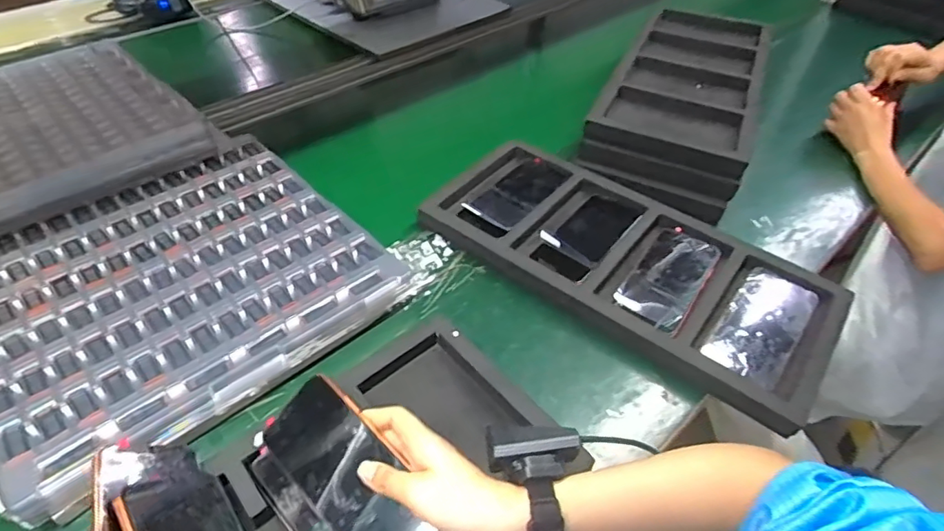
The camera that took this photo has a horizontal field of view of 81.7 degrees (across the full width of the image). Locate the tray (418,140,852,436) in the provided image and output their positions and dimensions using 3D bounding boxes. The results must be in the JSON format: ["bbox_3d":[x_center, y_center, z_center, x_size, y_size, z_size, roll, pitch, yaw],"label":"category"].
[{"bbox_3d":[0.186,-0.016,0.677,0.489,0.031,0.231,30,51,26],"label":"tray"}]

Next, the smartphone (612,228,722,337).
[{"bbox_3d":[0.235,0.013,0.650,0.080,0.013,0.168,29,51,25],"label":"smartphone"}]

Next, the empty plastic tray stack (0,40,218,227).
[{"bbox_3d":[-0.659,-0.208,0.796,0.394,0.036,0.454,-32,54,-29],"label":"empty plastic tray stack"}]

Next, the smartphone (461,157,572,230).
[{"bbox_3d":[0.067,-0.102,0.755,0.074,0.012,0.164,30,51,25],"label":"smartphone"}]

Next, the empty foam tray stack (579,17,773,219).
[{"bbox_3d":[0.337,-0.268,0.867,0.211,0.089,0.450,20,47,17],"label":"empty foam tray stack"}]

